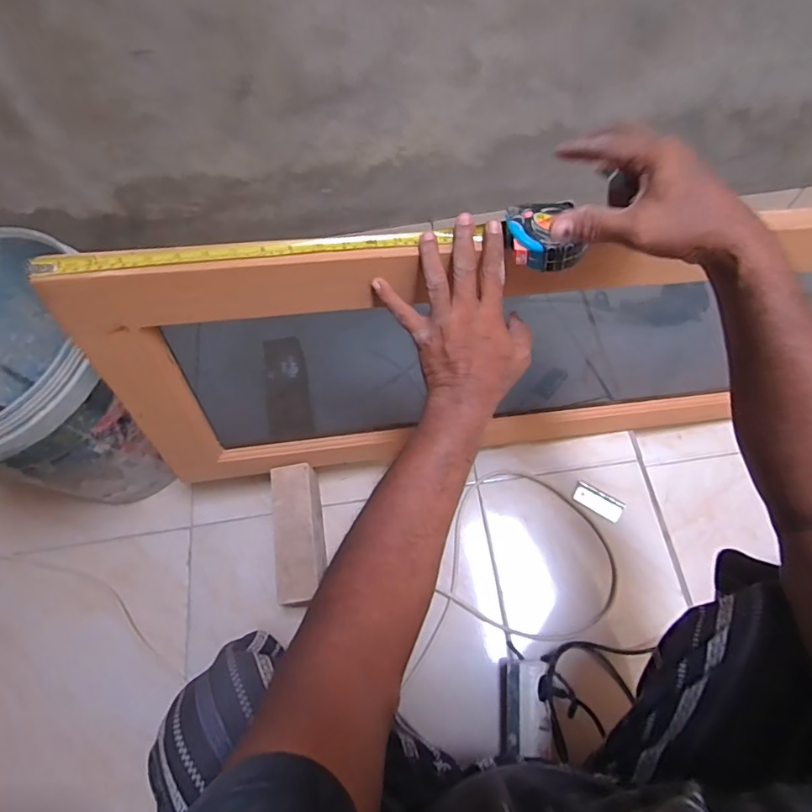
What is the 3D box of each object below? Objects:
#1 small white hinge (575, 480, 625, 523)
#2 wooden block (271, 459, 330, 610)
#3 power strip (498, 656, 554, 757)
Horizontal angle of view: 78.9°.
[{"bbox_3d":[0.322,0.160,0.826,0.079,0.009,0.037,30,70,16],"label":"small white hinge"},{"bbox_3d":[-0.157,0.206,0.777,0.070,0.121,0.200,-11,65,-1],"label":"wooden block"},{"bbox_3d":[0.168,0.424,0.693,0.073,0.070,0.123,3,65,5],"label":"power strip"}]

